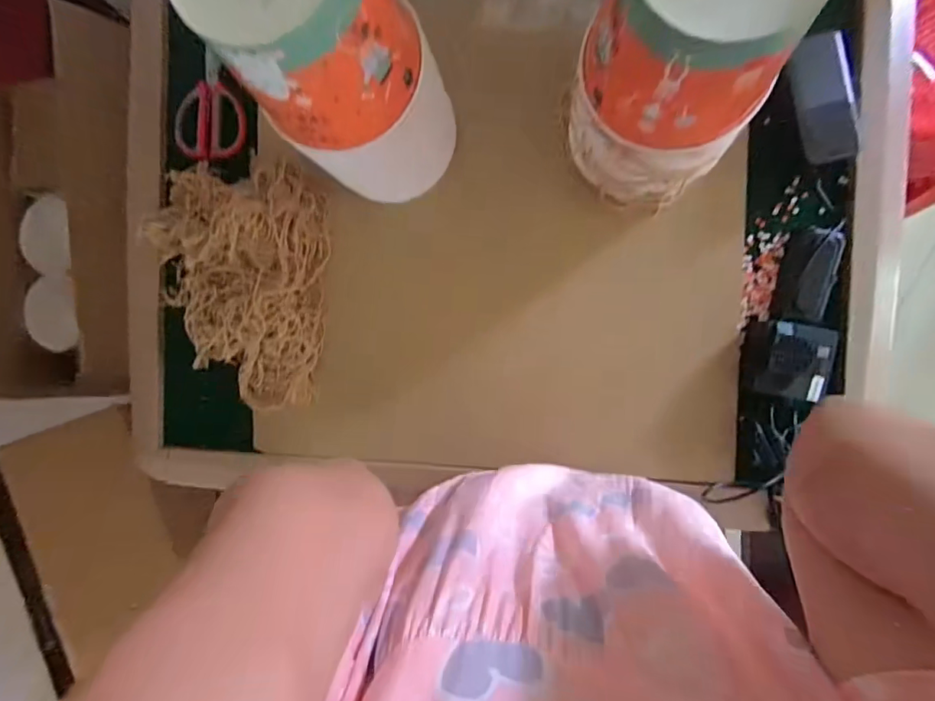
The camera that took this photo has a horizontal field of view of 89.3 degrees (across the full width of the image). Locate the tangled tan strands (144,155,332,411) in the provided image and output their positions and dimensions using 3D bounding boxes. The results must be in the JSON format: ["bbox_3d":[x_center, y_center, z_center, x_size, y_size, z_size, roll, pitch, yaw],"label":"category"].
[{"bbox_3d":[-0.310,-0.083,0.603,0.252,0.080,0.304,6,91,9],"label":"tangled tan strands"}]

